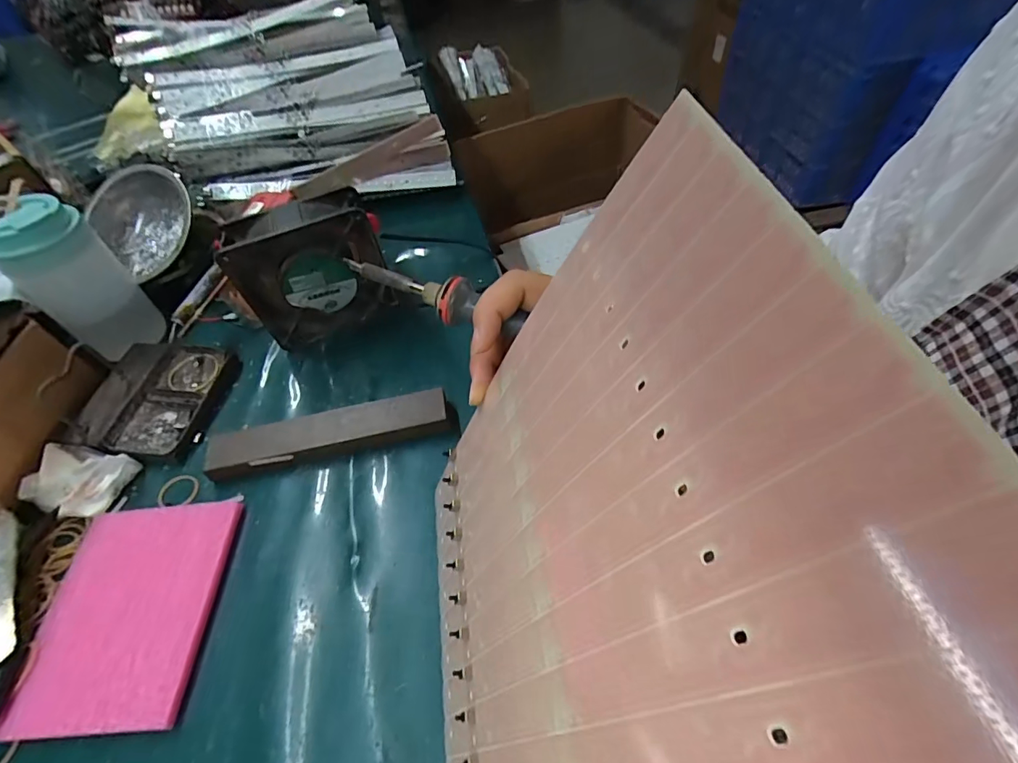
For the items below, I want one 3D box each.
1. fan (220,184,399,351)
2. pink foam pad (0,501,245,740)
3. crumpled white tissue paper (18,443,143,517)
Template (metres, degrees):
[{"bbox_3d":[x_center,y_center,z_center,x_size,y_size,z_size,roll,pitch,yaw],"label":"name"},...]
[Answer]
[{"bbox_3d":[-0.171,-0.094,0.423,0.117,0.124,0.048,-20,53,-10],"label":"fan"},{"bbox_3d":[-0.248,0.148,0.312,0.106,0.011,0.134,-5,52,1],"label":"pink foam pad"},{"bbox_3d":[-0.340,0.074,0.372,0.072,0.025,0.052,12,55,14],"label":"crumpled white tissue paper"}]

